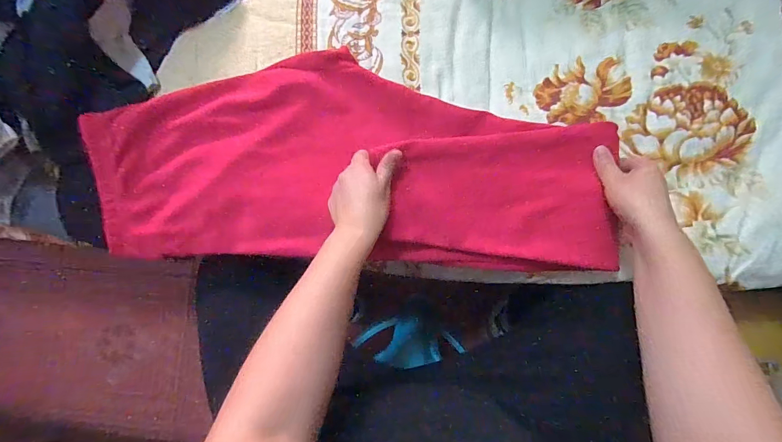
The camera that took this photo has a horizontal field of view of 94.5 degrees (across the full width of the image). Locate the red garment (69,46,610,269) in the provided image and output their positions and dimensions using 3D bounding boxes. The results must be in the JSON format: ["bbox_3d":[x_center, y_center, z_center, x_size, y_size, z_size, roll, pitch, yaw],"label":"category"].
[{"bbox_3d":[-0.062,-0.076,0.469,0.627,0.096,0.251,2,84,5],"label":"red garment"}]

